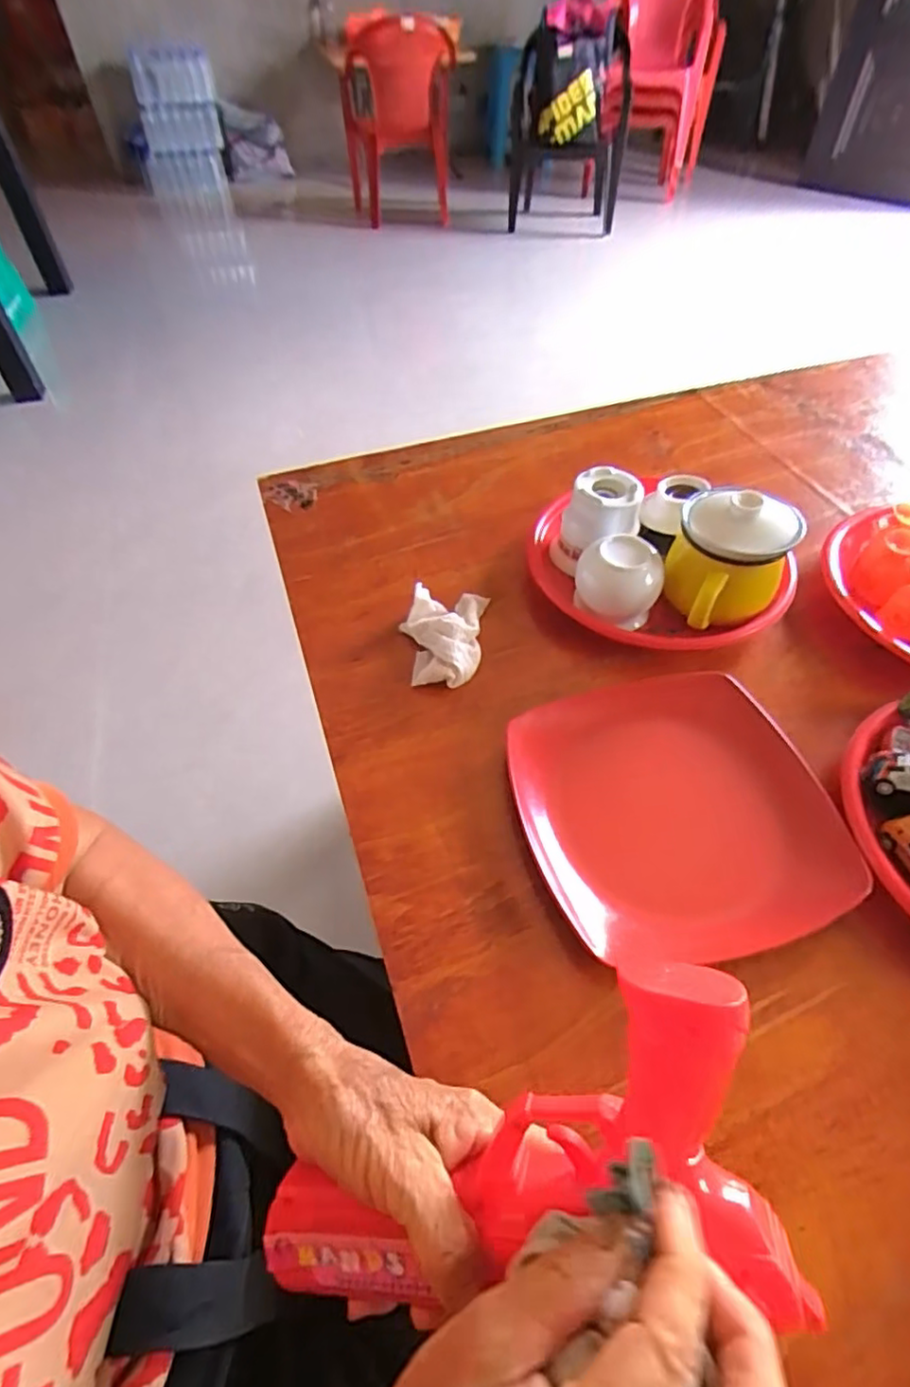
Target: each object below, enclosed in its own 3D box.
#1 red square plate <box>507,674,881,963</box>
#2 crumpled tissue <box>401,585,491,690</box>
[{"bbox_3d":[0.149,0.078,0.444,0.202,0.030,0.201,-9,52,-6],"label":"red square plate"},{"bbox_3d":[-0.011,-0.054,0.546,0.068,0.034,0.100,4,52,4],"label":"crumpled tissue"}]

